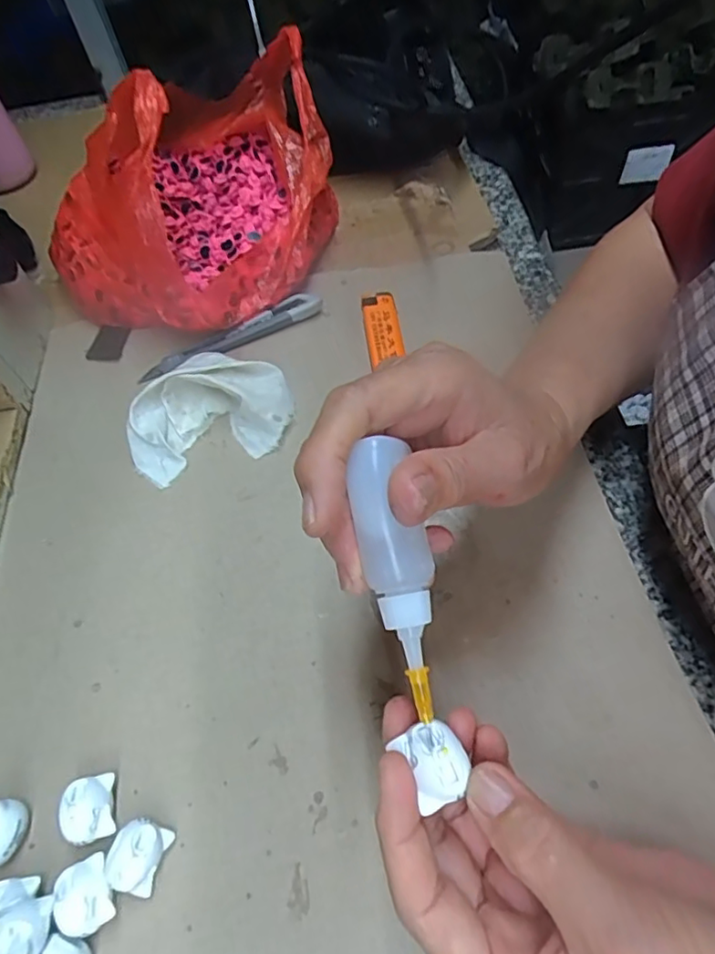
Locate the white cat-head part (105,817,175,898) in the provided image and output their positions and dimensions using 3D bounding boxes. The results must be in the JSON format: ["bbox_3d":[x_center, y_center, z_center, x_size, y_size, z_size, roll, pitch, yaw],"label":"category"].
[{"bbox_3d":[-0.093,0.160,0.250,0.019,0.019,0.025,13,60,15],"label":"white cat-head part"}]

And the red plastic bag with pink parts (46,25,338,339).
[{"bbox_3d":[-0.120,-0.207,0.413,0.190,0.125,0.192,21,62,19],"label":"red plastic bag with pink parts"}]

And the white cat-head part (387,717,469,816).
[{"bbox_3d":[0.025,0.093,0.194,0.020,0.010,0.024,-20,57,-8],"label":"white cat-head part"}]

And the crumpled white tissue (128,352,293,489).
[{"bbox_3d":[-0.094,-0.044,0.372,0.104,0.038,0.074,-17,57,-4],"label":"crumpled white tissue"}]

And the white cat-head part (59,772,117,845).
[{"bbox_3d":[-0.118,0.148,0.263,0.021,0.019,0.025,-16,57,-3],"label":"white cat-head part"}]

